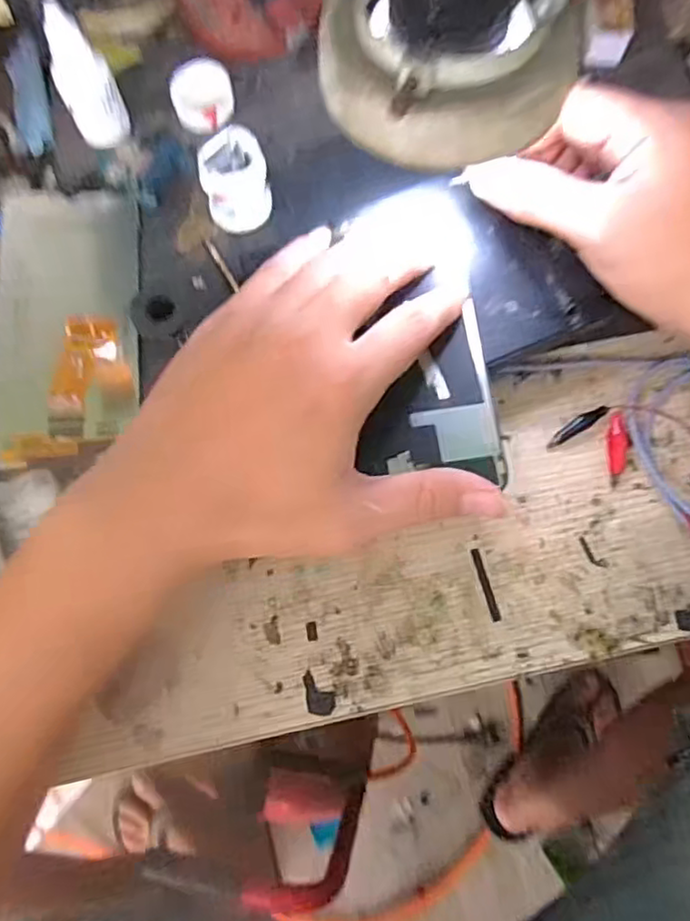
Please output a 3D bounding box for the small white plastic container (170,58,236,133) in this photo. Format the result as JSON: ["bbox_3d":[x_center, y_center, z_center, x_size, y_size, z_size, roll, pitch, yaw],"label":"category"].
[{"bbox_3d":[-0.082,-0.211,0.380,0.034,0.011,0.040,-4,74,1],"label":"small white plastic container"}]

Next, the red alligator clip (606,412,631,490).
[{"bbox_3d":[0.142,-0.006,0.340,0.012,0.004,0.037,-2,74,1],"label":"red alligator clip"}]

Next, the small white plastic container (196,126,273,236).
[{"bbox_3d":[-0.058,-0.148,0.350,0.034,0.039,0.035,-13,74,-2],"label":"small white plastic container"}]

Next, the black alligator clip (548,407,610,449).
[{"bbox_3d":[0.122,-0.018,0.344,0.036,0.005,0.008,-32,75,-7],"label":"black alligator clip"}]

